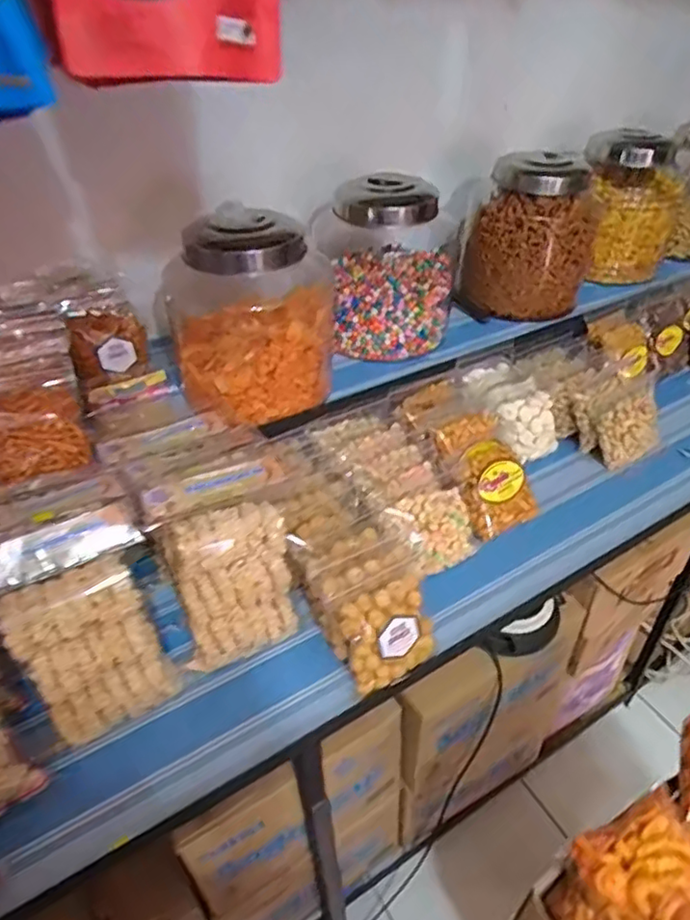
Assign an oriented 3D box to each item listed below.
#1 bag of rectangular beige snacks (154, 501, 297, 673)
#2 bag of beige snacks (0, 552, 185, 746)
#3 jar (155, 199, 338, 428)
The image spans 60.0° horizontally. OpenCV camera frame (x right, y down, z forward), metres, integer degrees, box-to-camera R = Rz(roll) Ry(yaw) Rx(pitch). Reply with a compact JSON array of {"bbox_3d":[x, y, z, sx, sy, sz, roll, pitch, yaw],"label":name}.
[{"bbox_3d":[-0.141,0.160,0.766,0.155,0.208,0.050,-18,24,-22],"label":"bag of rectangular beige snacks"},{"bbox_3d":[-0.292,0.220,0.698,0.134,0.208,0.050,-23,27,-21],"label":"bag of beige snacks"},{"bbox_3d":[-0.164,-0.236,0.948,0.215,0.281,0.214,-20,43,-21],"label":"jar"}]

